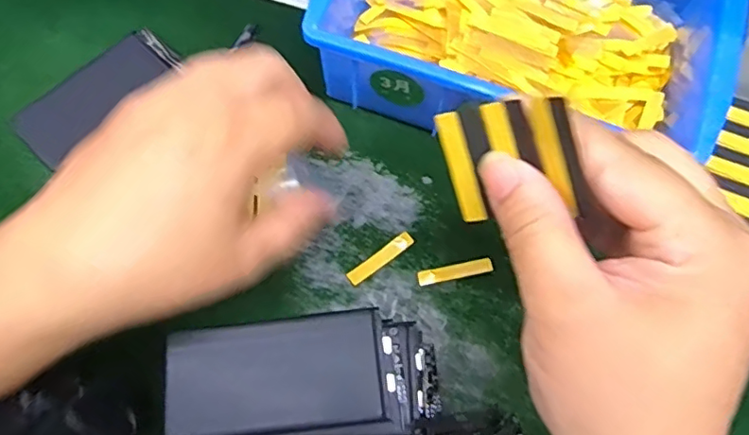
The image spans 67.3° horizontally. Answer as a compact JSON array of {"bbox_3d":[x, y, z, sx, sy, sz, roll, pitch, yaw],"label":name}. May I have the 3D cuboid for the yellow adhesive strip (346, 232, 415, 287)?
[{"bbox_3d":[0.004,0.021,0.291,0.039,0.004,0.009,-35,75,-15],"label":"yellow adhesive strip"}]

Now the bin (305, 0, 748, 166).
[{"bbox_3d":[0.077,-0.103,0.306,0.202,0.069,0.137,16,69,3],"label":"bin"}]

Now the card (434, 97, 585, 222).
[{"bbox_3d":[0.043,-0.018,0.180,0.005,0.045,0.038,-32,111,-44],"label":"card"}]

